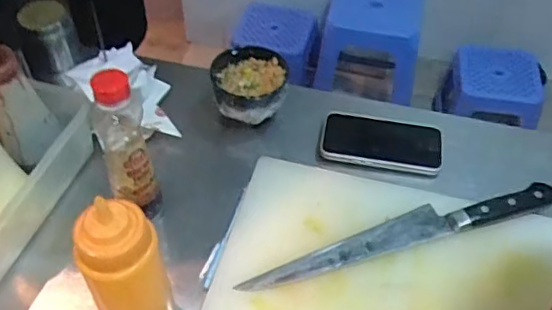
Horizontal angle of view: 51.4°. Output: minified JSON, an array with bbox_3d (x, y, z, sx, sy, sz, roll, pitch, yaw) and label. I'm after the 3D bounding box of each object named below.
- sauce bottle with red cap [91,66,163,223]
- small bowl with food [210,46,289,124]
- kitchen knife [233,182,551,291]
[{"bbox_3d":[-0.153,-0.006,0.591,0.052,0.179,0.047,-16,51,-14],"label":"sauce bottle with red cap"},{"bbox_3d":[-0.034,-0.086,0.746,0.093,0.066,0.098,0,48,0],"label":"small bowl with food"},{"bbox_3d":[0.134,0.079,0.609,0.349,0.022,0.043,-13,50,-12],"label":"kitchen knife"}]

